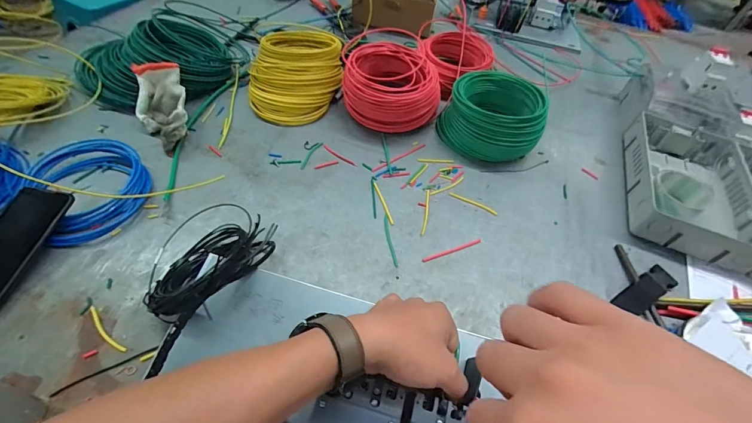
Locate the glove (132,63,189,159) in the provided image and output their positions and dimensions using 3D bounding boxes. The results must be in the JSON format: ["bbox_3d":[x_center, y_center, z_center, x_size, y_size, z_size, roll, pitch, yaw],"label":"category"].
[{"bbox_3d":[-0.371,-0.183,0.610,0.086,0.074,0.164,-21,57,-21],"label":"glove"}]

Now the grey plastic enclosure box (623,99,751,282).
[{"bbox_3d":[0.670,-0.078,0.656,0.358,0.060,0.468,20,53,9],"label":"grey plastic enclosure box"}]

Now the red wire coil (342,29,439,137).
[{"bbox_3d":[0.033,-0.233,0.682,0.185,0.104,0.176,12,52,3],"label":"red wire coil"}]

